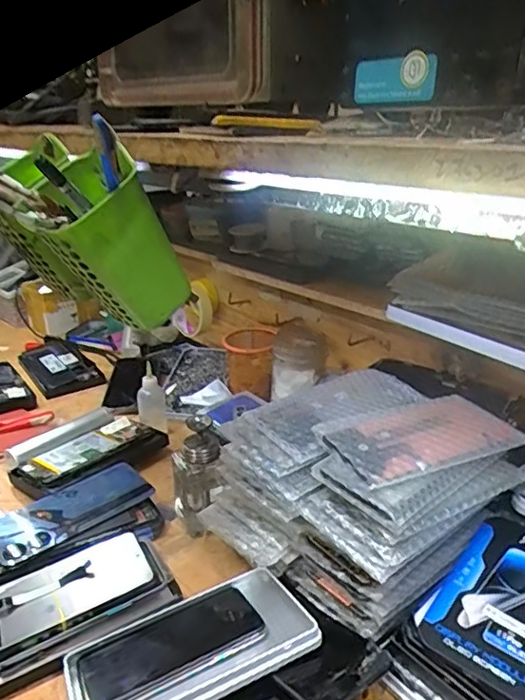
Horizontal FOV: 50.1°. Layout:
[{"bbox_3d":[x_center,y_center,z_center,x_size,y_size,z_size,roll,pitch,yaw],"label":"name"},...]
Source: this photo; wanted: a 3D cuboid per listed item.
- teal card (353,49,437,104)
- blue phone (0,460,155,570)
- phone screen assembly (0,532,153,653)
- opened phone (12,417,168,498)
[{"bbox_3d":[0.082,-0.168,0.350,0.055,0.026,0.008,19,26,39],"label":"teal card"},{"bbox_3d":[-0.204,0.167,0.593,0.165,0.015,0.076,-20,30,-38],"label":"blue phone"},{"bbox_3d":[-0.180,0.212,0.489,0.159,0.008,0.066,-18,35,-27],"label":"phone screen assembly"},{"bbox_3d":[-0.213,0.131,0.704,0.086,0.019,0.177,20,30,39],"label":"opened phone"}]

